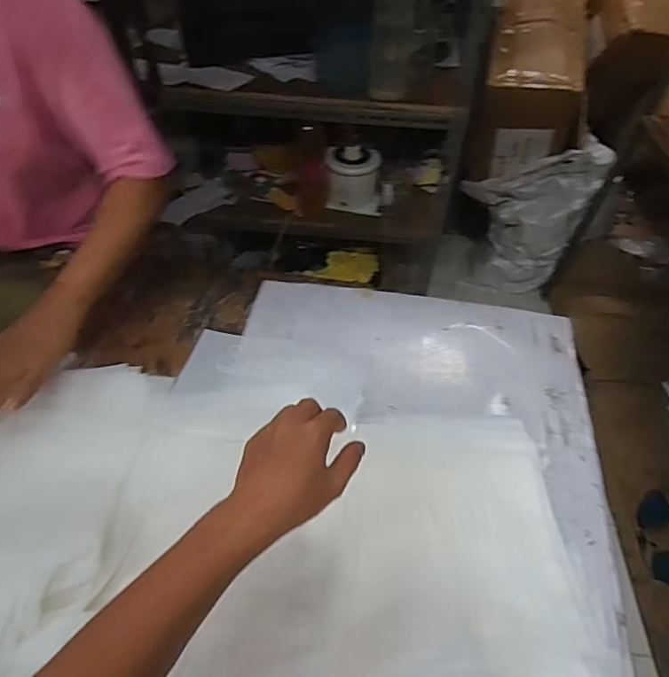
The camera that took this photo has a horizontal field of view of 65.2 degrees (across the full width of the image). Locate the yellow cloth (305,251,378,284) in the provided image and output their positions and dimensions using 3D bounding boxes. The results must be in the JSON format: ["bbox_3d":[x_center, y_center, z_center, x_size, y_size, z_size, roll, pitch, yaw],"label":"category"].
[{"bbox_3d":[0.032,-0.254,1.846,0.241,0.052,0.101,0,50,-1],"label":"yellow cloth"}]

